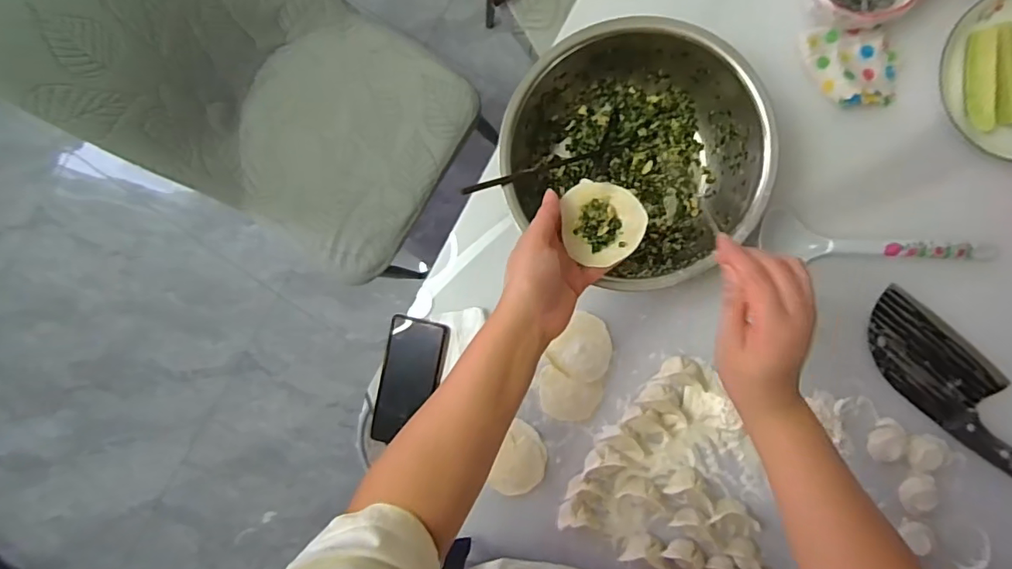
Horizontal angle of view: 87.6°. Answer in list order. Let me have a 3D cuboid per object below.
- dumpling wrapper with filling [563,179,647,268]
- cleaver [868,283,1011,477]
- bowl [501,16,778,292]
[{"bbox_3d":[0.087,-0.054,0.471,0.070,0.017,0.070,0,92,8],"label":"dumpling wrapper with filling"},{"bbox_3d":[0.492,0.112,0.568,0.237,0.021,0.085,43,97,5],"label":"cleaver"},{"bbox_3d":[0.140,-0.141,0.574,0.256,0.092,0.242,0,92,8],"label":"bowl"}]

